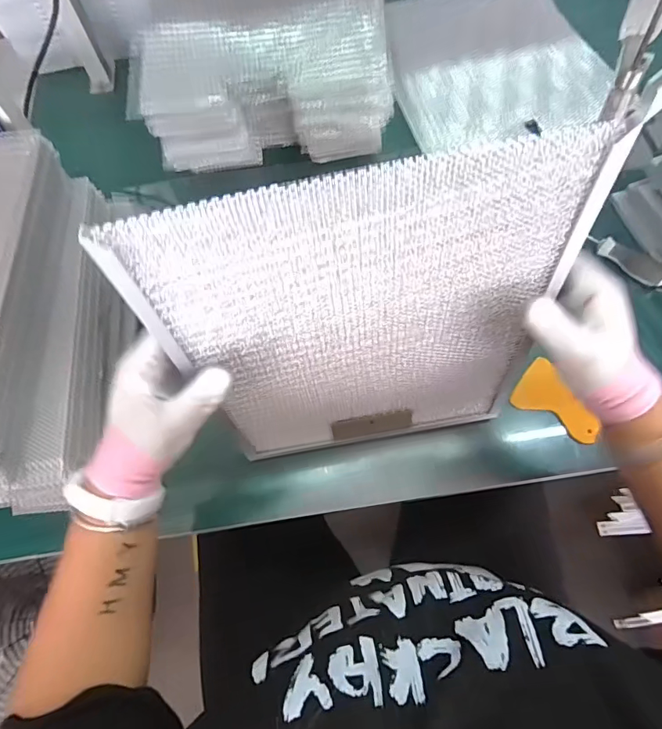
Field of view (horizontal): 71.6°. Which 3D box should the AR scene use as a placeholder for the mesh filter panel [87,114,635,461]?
[{"bbox_3d":[0.032,-0.009,0.372,0.275,0.333,0.015,-11,58,0],"label":"mesh filter panel"}]

